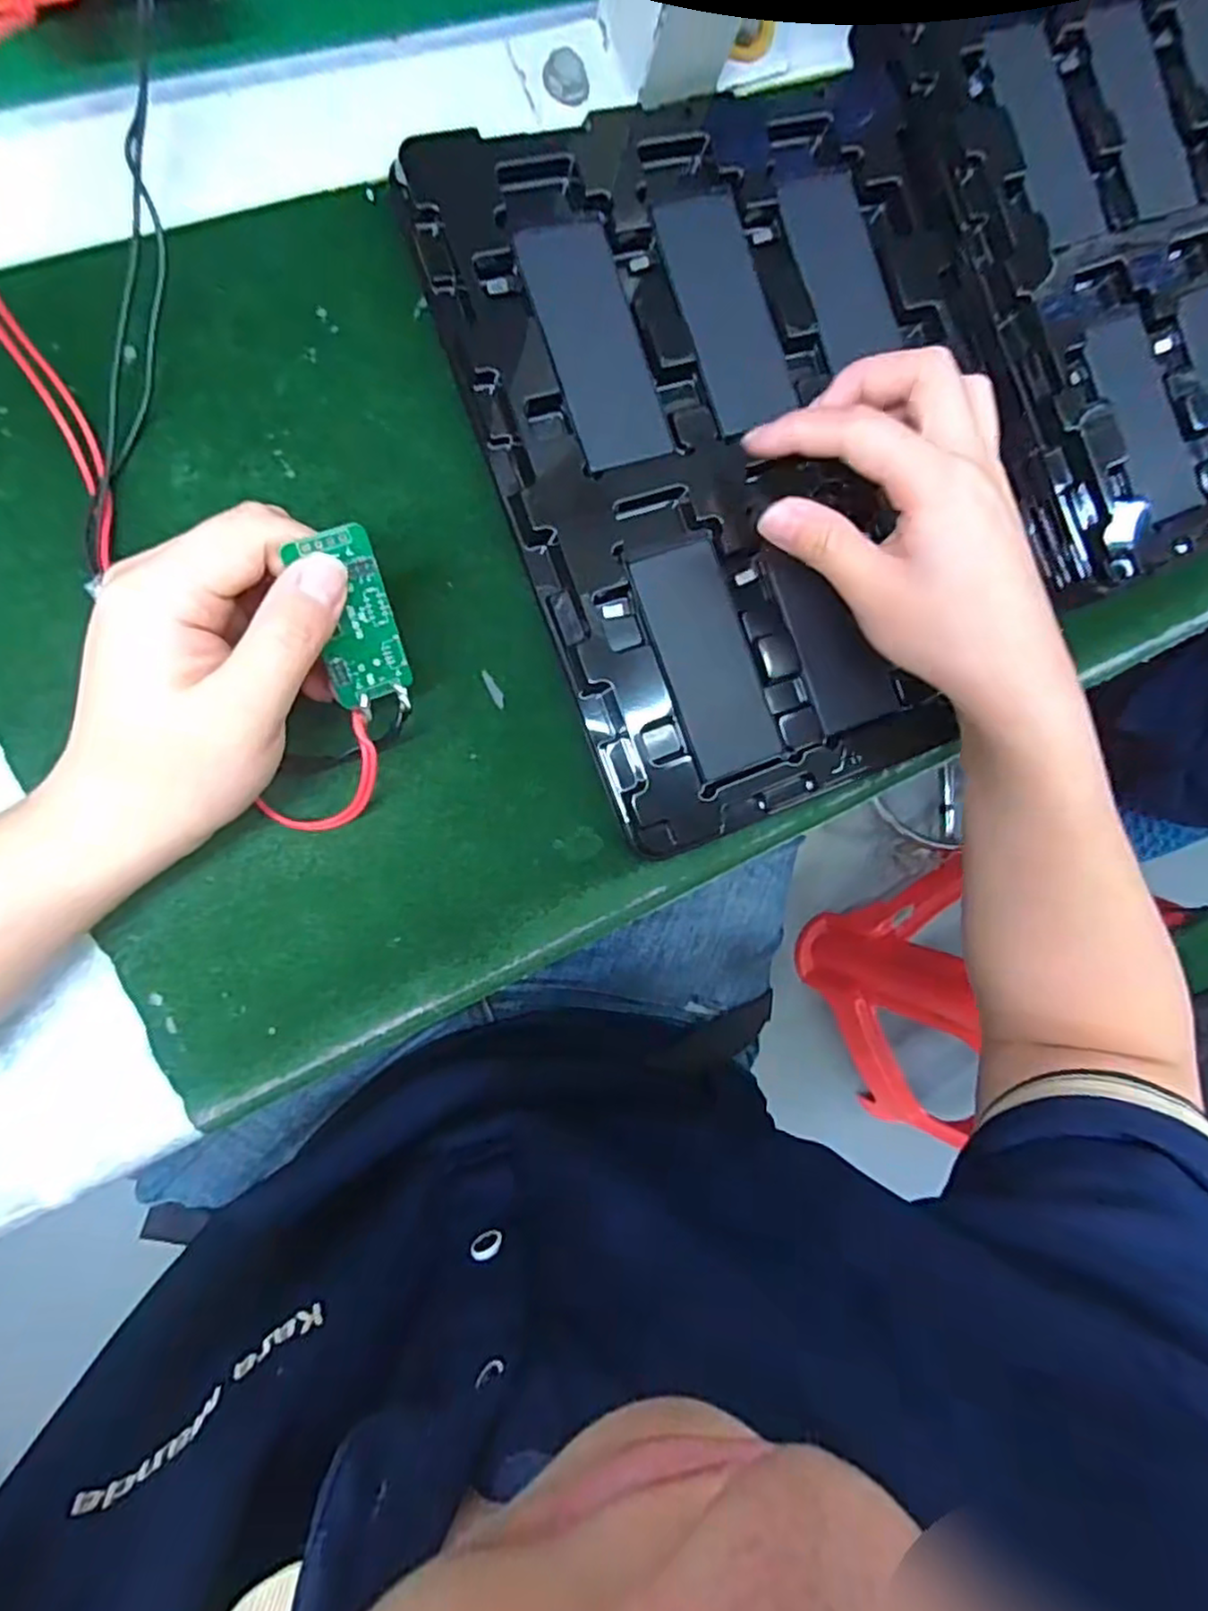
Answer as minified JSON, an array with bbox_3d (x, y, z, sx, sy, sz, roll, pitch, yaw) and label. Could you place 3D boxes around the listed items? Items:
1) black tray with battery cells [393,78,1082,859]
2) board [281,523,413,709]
[{"bbox_3d":[0.071,-0.144,0.286,0.222,0.026,0.271,-22,92,-8],"label":"black tray with battery cells"},{"bbox_3d":[-0.077,-0.057,0.216,0.024,0.004,0.054,-26,136,-19],"label":"board"}]

